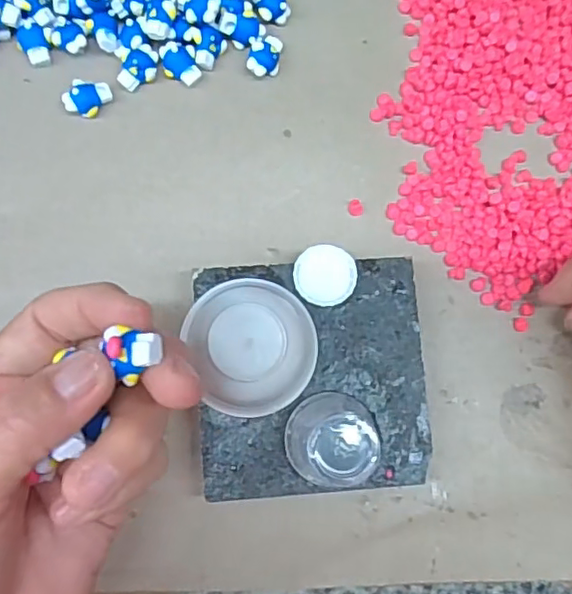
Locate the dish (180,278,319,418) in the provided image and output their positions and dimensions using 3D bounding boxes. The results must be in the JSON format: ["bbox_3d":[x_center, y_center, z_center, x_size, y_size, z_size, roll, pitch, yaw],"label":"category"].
[{"bbox_3d":[-0.011,0.019,0.233,0.049,0.040,0.053,0,83,-3],"label":"dish"}]

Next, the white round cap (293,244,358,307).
[{"bbox_3d":[0.017,-0.009,0.256,0.027,0.004,0.026,0,85,-4],"label":"white round cap"}]

